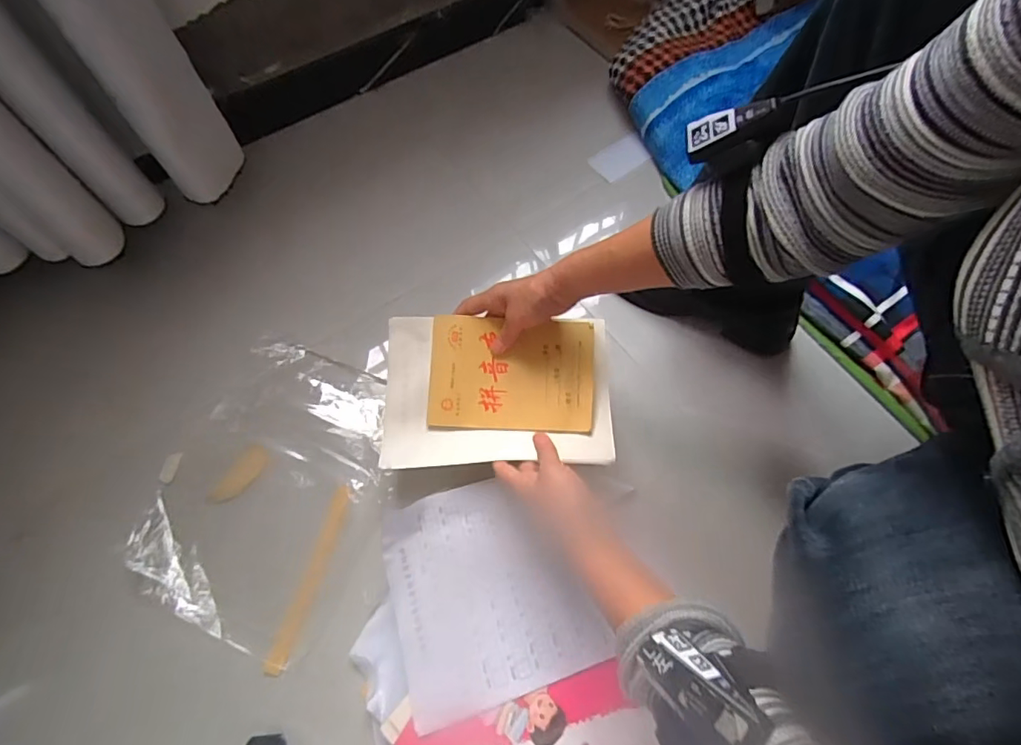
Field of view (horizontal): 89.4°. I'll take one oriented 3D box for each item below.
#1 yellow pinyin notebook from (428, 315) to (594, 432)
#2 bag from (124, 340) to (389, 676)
[{"bbox_3d":[0.002,0.001,0.581,0.180,0.016,0.124,2,81,2],"label":"yellow pinyin notebook"},{"bbox_3d":[-0.284,0.122,0.610,0.234,0.027,0.323,23,66,10],"label":"bag"}]

